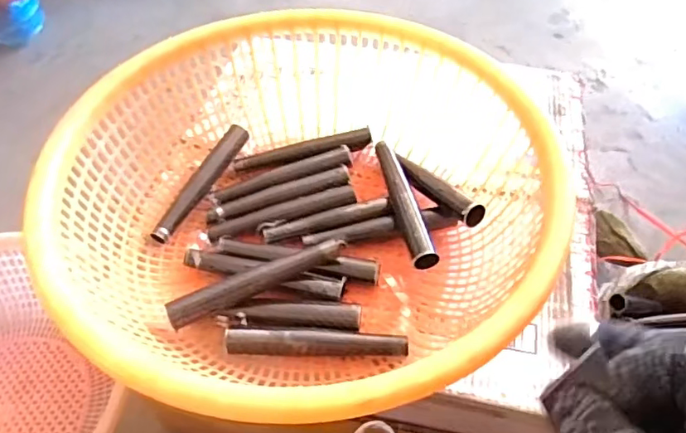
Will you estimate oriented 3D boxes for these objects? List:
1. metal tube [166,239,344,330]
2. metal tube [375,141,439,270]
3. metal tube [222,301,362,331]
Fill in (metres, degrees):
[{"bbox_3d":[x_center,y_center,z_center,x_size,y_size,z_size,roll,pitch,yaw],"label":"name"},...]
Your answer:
[{"bbox_3d":[-0.072,0.052,0.458,0.151,0.018,0.020,-22,55,-15],"label":"metal tube"},{"bbox_3d":[0.056,-0.017,0.503,0.020,0.015,0.146,-10,52,-6],"label":"metal tube"},{"bbox_3d":[-0.040,0.082,0.457,0.109,0.020,0.025,3,52,4],"label":"metal tube"}]

